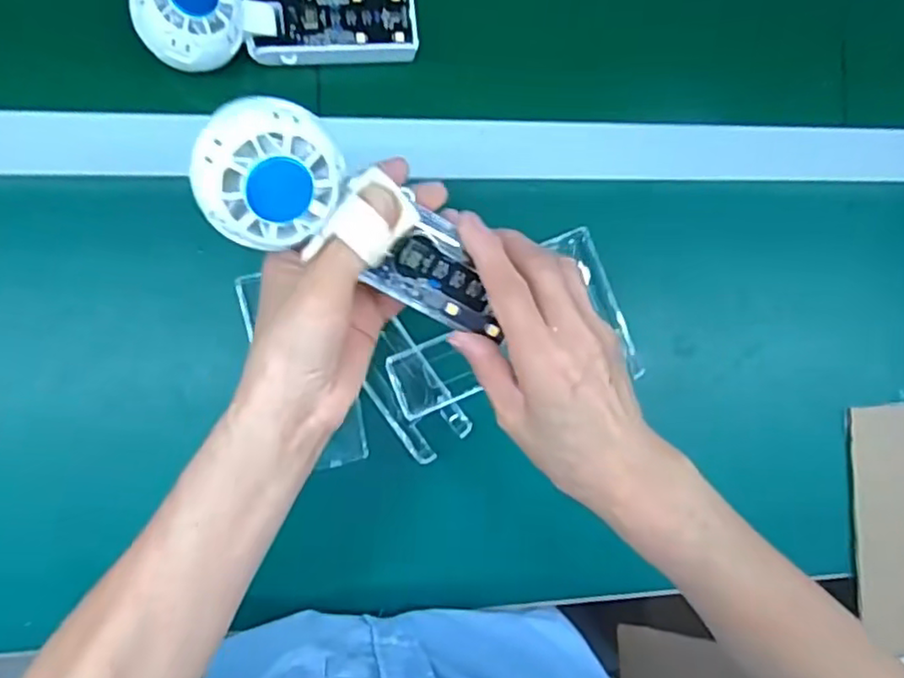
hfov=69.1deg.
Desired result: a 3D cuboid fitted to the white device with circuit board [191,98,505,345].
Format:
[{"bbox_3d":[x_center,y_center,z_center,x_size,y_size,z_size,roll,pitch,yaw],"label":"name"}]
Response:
[{"bbox_3d":[-0.037,-0.049,0.298,0.154,0.028,0.056,28,84,-34],"label":"white device with circuit board"}]

